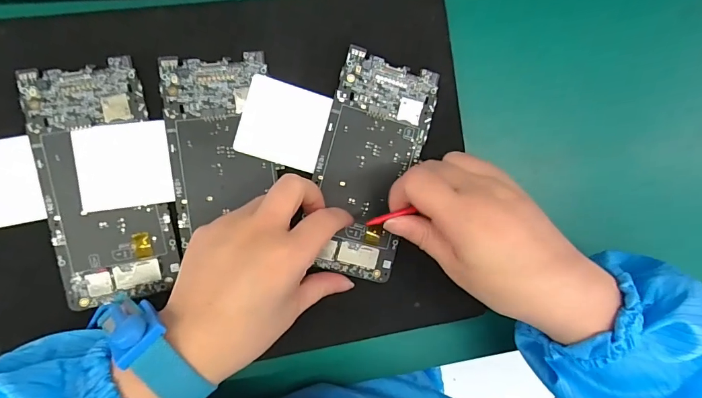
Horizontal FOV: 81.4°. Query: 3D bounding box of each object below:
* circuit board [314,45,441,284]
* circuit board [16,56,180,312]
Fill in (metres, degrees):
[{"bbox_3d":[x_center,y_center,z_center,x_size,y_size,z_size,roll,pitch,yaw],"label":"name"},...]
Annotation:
[{"bbox_3d":[0.016,-0.022,0.293,0.072,0.005,0.155,9,90,-9],"label":"circuit board"},{"bbox_3d":[-0.162,-0.010,0.266,0.069,0.004,0.152,-12,93,-8],"label":"circuit board"}]

